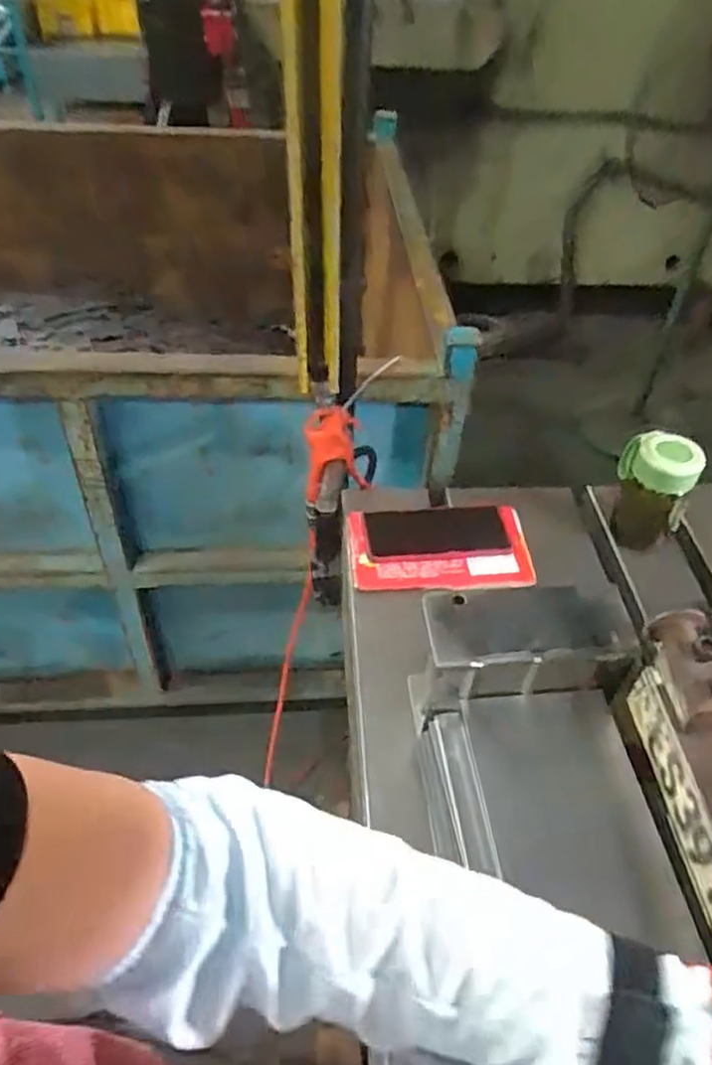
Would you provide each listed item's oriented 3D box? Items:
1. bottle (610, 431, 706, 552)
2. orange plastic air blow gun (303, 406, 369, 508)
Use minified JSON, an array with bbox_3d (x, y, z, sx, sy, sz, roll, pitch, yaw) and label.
[{"bbox_3d":[0.332,-0.050,0.793,0.069,0.126,0.068,10,45,6],"label":"bottle"},{"bbox_3d":[-0.023,-0.101,0.895,0.080,0.138,0.024,-6,46,-10],"label":"orange plastic air blow gun"}]

